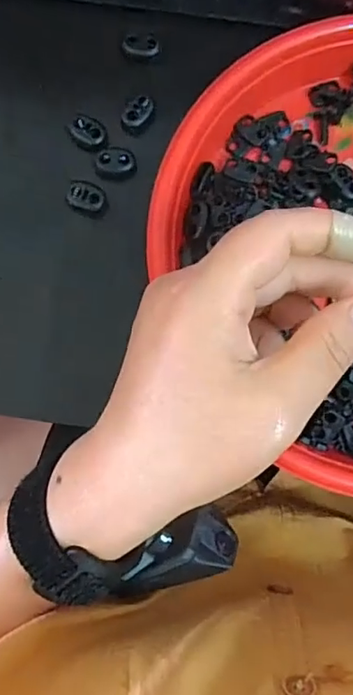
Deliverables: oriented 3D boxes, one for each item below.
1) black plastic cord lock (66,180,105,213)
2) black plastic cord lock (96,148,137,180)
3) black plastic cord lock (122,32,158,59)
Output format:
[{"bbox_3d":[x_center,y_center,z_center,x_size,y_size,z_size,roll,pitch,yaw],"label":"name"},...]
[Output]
[{"bbox_3d":[-0.048,-0.081,0.290,0.019,0.006,0.014,21,83,1],"label":"black plastic cord lock"},{"bbox_3d":[-0.032,-0.100,0.295,0.021,0.008,0.014,-7,84,-3],"label":"black plastic cord lock"},{"bbox_3d":[-0.019,-0.168,0.301,0.020,0.007,0.010,10,83,-1],"label":"black plastic cord lock"}]

